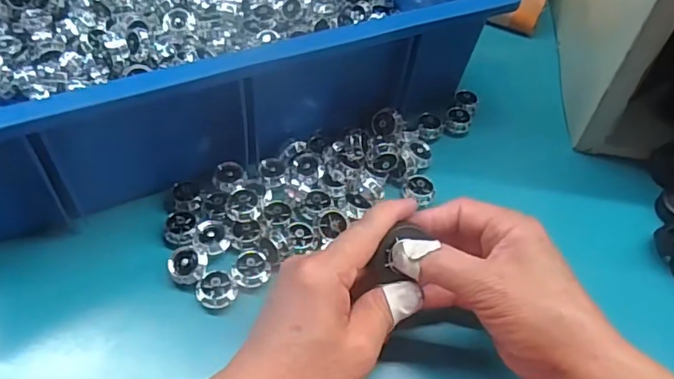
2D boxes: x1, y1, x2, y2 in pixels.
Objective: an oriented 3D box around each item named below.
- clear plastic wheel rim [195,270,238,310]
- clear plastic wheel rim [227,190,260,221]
[{"bbox_3d":[-0.076,0.062,0.344,0.024,0.012,0.023,-12,55,-13],"label":"clear plastic wheel rim"},{"bbox_3d":[-0.064,0.012,0.374,0.022,0.015,0.021,2,53,-3],"label":"clear plastic wheel rim"}]

